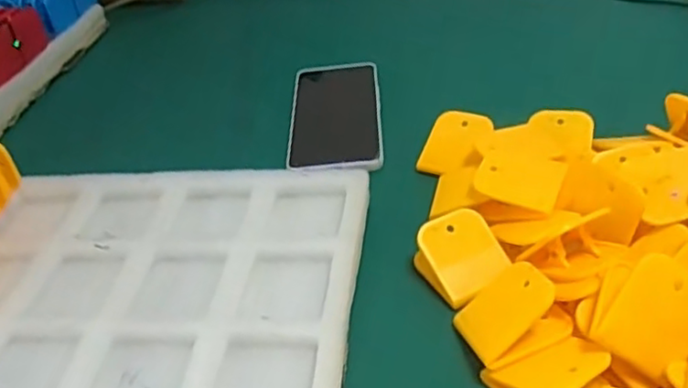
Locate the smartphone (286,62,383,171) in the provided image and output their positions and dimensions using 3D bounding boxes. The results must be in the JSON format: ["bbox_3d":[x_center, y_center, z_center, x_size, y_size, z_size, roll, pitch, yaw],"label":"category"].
[{"bbox_3d":[-0.008,-0.068,0.572,0.078,0.010,0.165,-7,42,7],"label":"smartphone"}]

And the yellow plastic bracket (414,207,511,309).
[{"bbox_3d":[0.073,0.037,0.407,0.049,0.025,0.049,-26,39,-19],"label":"yellow plastic bracket"}]

